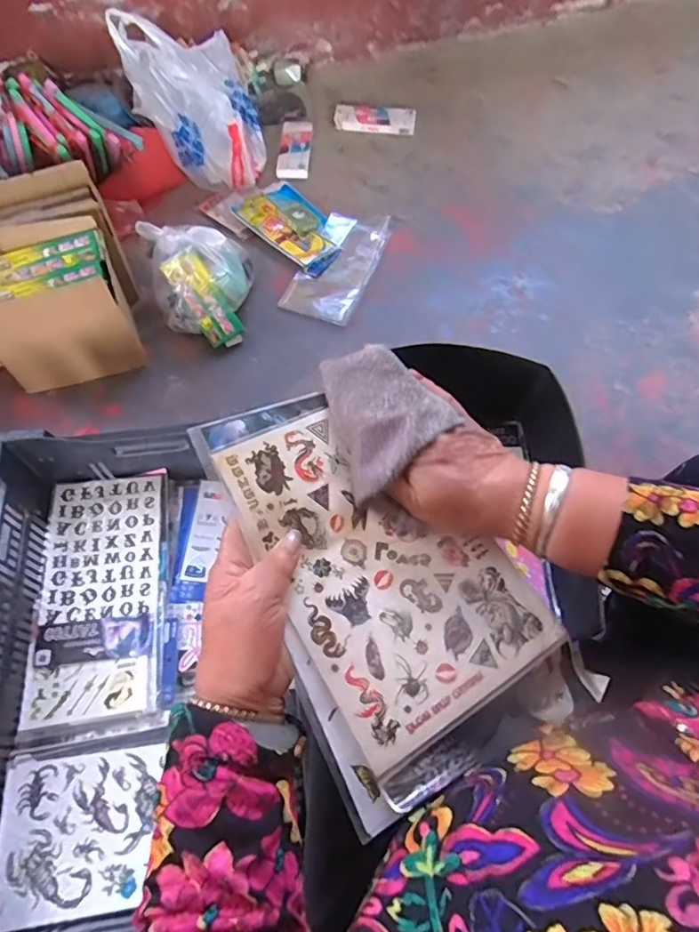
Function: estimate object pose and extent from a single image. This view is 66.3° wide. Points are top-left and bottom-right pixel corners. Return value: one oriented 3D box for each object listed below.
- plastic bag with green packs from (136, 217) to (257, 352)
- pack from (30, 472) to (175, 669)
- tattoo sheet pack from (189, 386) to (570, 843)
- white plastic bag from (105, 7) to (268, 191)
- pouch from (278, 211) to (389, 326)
[{"bbox_3d":[-0.291,-0.359,1.053,0.201,0.151,0.206,-9,62,-6],"label":"plastic bag with green packs"},{"bbox_3d":[-0.360,0.143,0.790,0.181,0.015,0.276,-8,61,1],"label":"pack"},{"bbox_3d":[0.030,0.064,0.367,0.181,0.024,0.267,-24,79,-19],"label":"tattoo sheet pack"},{"bbox_3d":[-0.345,-0.814,1.210,0.276,0.301,0.177,-9,62,-6],"label":"white plastic bag"},{"bbox_3d":[-0.022,-0.442,1.181,0.160,0.028,0.299,20,62,10],"label":"pouch"}]

